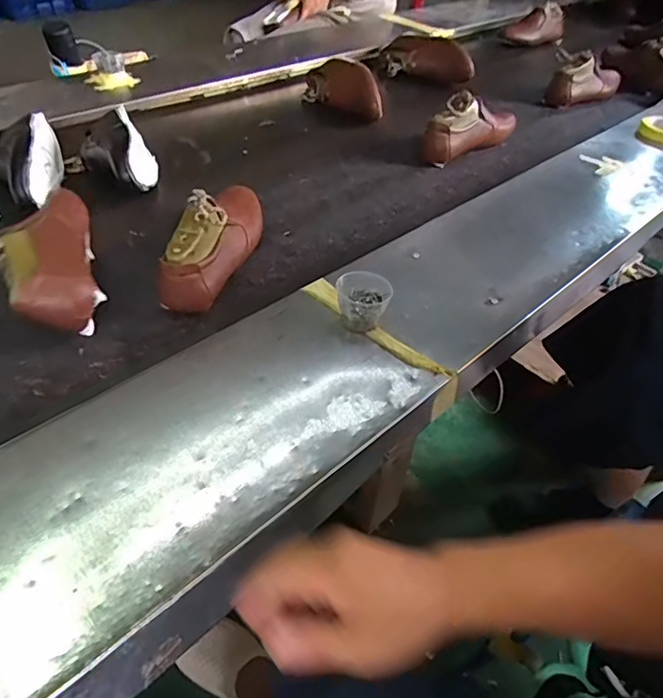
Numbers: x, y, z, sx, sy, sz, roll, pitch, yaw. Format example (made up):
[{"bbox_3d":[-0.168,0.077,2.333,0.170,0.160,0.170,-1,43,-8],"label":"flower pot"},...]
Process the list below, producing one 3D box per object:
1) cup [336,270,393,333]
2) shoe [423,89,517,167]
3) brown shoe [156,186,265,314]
[{"bbox_3d":[0.035,-0.054,0.628,0.062,0.050,0.058,3,45,-3],"label":"cup"},{"bbox_3d":[0.291,-0.459,1.089,0.089,0.108,0.254,35,52,26],"label":"shoe"},{"bbox_3d":[-0.153,-0.164,0.741,0.079,0.111,0.260,12,45,7],"label":"brown shoe"}]

